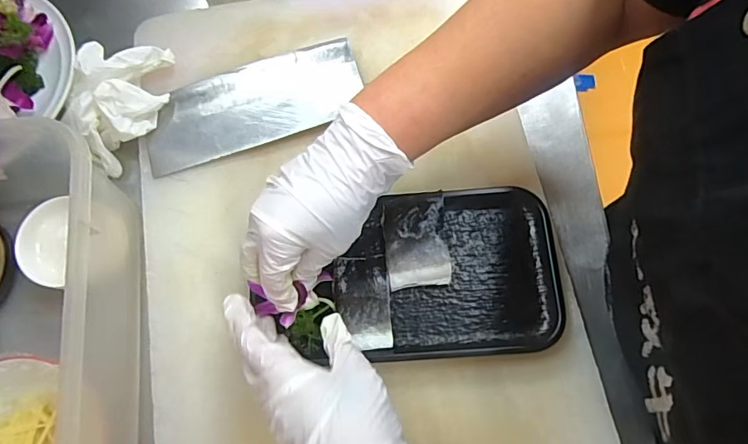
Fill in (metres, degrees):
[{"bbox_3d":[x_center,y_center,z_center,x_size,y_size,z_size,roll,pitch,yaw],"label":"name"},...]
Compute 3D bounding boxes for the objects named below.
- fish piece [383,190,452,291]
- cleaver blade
[{"bbox_3d":[0.033,0.014,0.383,0.048,0.016,0.073,-6,74,0],"label":"fish piece"},{"bbox_3d":[-0.113,-0.110,0.445,0.200,0.007,0.082,-18,77,0],"label":"cleaver blade"}]

